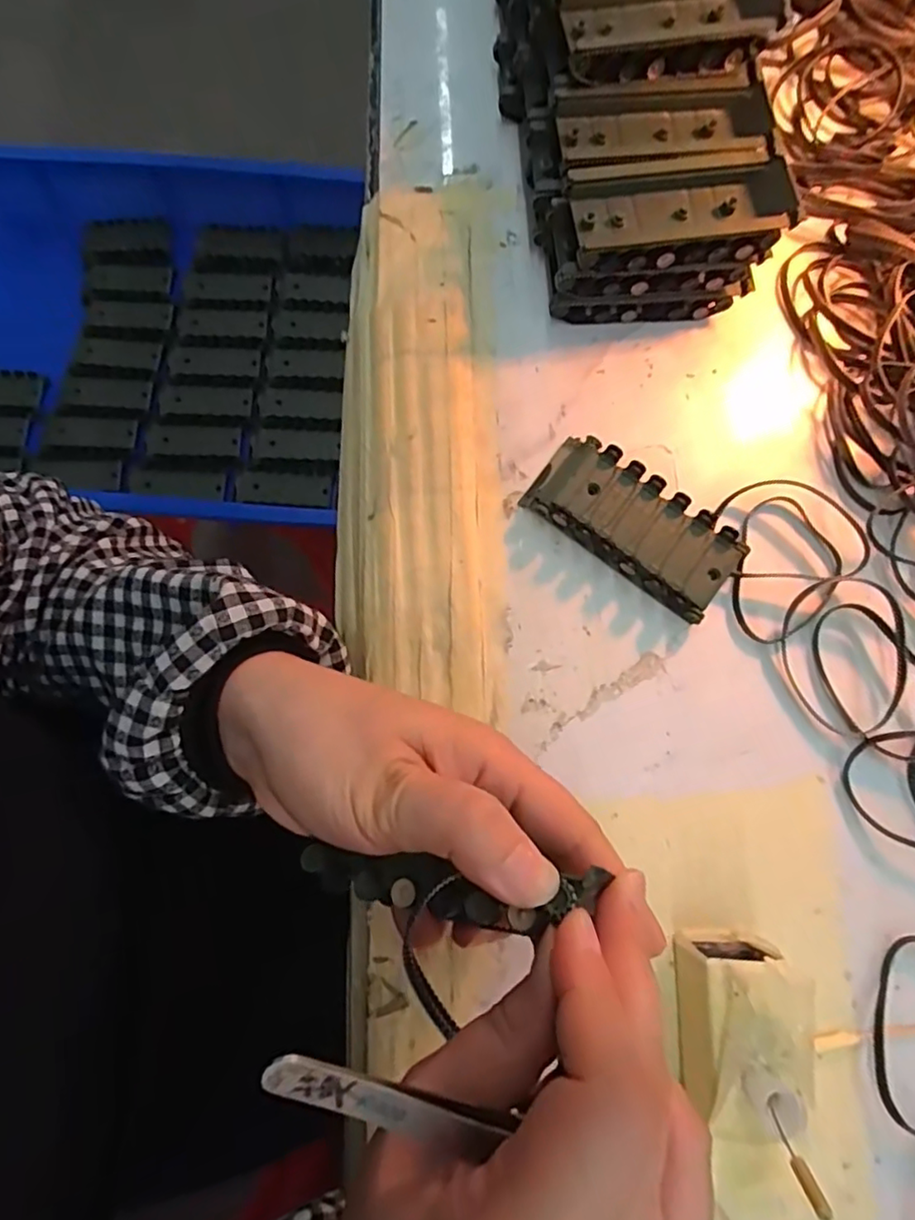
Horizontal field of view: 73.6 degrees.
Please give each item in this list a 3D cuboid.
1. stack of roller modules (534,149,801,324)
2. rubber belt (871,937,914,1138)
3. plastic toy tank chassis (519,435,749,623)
[{"bbox_3d":[0.096,-0.178,0.297,0.105,0.052,0.049,-5,77,-3],"label":"stack of roller modules"},{"bbox_3d":[0.189,0.170,0.241,0.047,0.004,0.070,20,77,3],"label":"rubber belt"},{"bbox_3d":[0.081,-0.039,0.281,0.096,0.016,0.043,36,78,7],"label":"plastic toy tank chassis"}]

